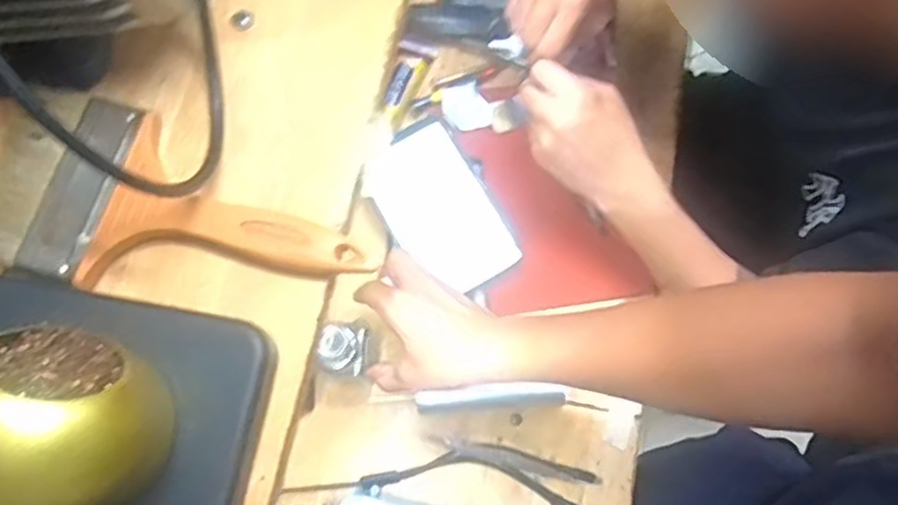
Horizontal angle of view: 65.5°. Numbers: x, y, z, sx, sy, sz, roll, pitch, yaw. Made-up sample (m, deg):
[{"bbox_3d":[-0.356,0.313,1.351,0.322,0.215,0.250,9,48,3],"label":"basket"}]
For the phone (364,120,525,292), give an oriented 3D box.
[{"bbox_3d":[-0.010,-0.044,0.708,0.101,0.016,0.174,-31,77,-8],"label":"phone"}]

